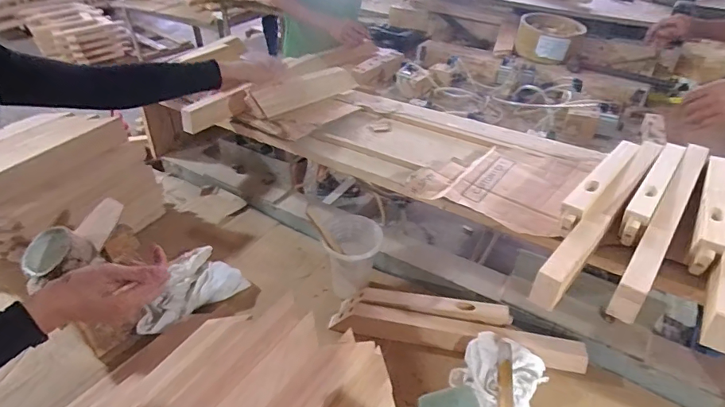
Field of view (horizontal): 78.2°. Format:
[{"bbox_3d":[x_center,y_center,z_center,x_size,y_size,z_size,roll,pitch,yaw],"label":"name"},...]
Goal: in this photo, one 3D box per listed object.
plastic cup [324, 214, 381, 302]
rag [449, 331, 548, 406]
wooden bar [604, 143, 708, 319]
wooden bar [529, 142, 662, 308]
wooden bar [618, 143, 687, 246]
[{"bbox_3d":[-0.023,0.100,0.862,0.108,0.126,0.090,-7,38,-9],"label":"plastic cup"},{"bbox_3d":[0.215,0.271,0.707,0.129,0.060,0.124,22,42,25],"label":"rag"},{"bbox_3d":[0.430,0.018,0.628,0.032,0.043,0.411,27,45,30],"label":"wooden bar"},{"bbox_3d":[0.350,0.013,0.638,0.034,0.049,0.399,29,46,32],"label":"wooden bar"},{"bbox_3d":[0.440,-0.025,0.672,0.031,0.044,0.268,27,45,30],"label":"wooden bar"}]

